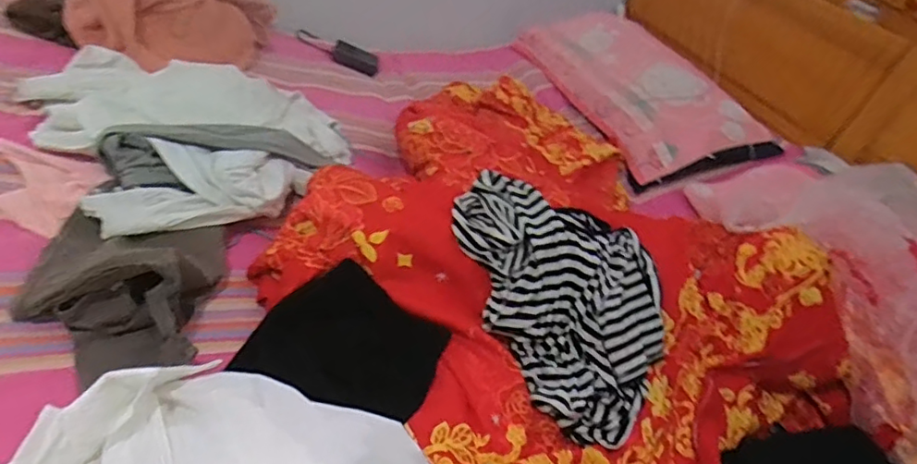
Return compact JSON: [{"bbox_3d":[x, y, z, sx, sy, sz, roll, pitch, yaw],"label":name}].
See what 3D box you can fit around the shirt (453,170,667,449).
[{"bbox_3d":[0.193,0.097,0.966,0.330,0.060,0.473,-13,75,-19],"label":"shirt"}]

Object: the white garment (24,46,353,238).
[{"bbox_3d":[-0.455,-0.181,1.095,0.502,0.201,0.488,-29,53,-28],"label":"white garment"}]

